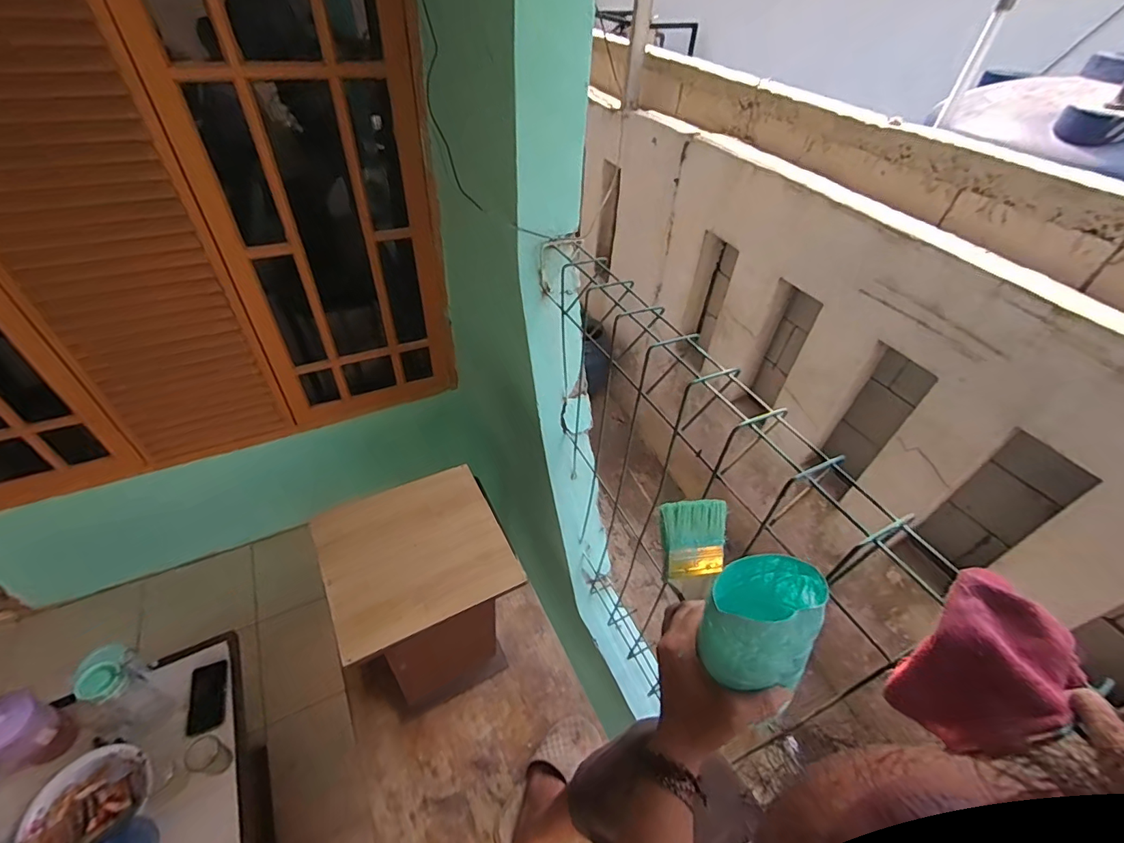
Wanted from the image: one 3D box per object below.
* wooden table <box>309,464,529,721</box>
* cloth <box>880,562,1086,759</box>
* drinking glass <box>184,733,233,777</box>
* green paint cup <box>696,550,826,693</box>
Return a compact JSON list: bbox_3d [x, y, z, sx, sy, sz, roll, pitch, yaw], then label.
[{"bbox_3d":[-0.287,0.384,1.041,0.309,0.437,0.292,-18,49,-22],"label":"wooden table"},{"bbox_3d":[0.424,0.246,0.488,0.129,0.112,0.114,-24,52,-26],"label":"cloth"},{"bbox_3d":[-0.804,0.774,1.096,0.065,0.099,0.073,17,46,12],"label":"drinking glass"},{"bbox_3d":[0.167,0.176,0.408,0.092,0.101,0.085,4,25,14],"label":"green paint cup"}]

